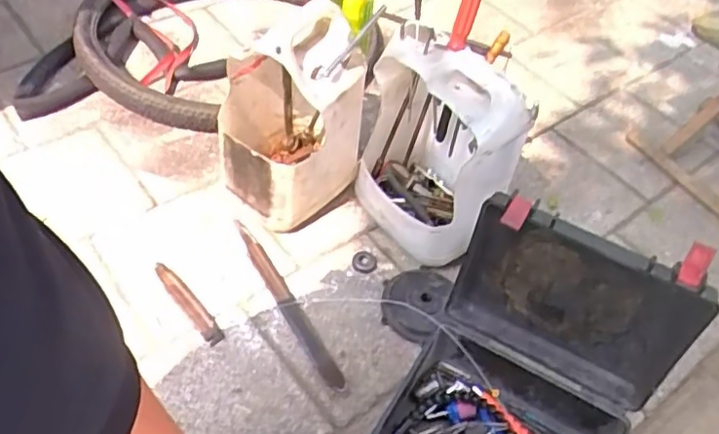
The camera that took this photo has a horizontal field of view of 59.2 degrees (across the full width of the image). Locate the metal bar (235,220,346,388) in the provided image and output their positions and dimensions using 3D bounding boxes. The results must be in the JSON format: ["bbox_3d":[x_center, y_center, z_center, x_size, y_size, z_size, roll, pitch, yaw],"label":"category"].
[{"bbox_3d":[-0.110,0.127,0.972,0.030,0.026,0.332,-23,55,-23],"label":"metal bar"}]

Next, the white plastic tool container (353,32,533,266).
[{"bbox_3d":[0.113,-0.104,1.019,0.258,0.349,0.183,31,53,19],"label":"white plastic tool container"}]

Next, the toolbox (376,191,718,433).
[{"bbox_3d":[0.207,0.208,0.753,0.279,0.298,0.335,21,51,12],"label":"toolbox"}]

